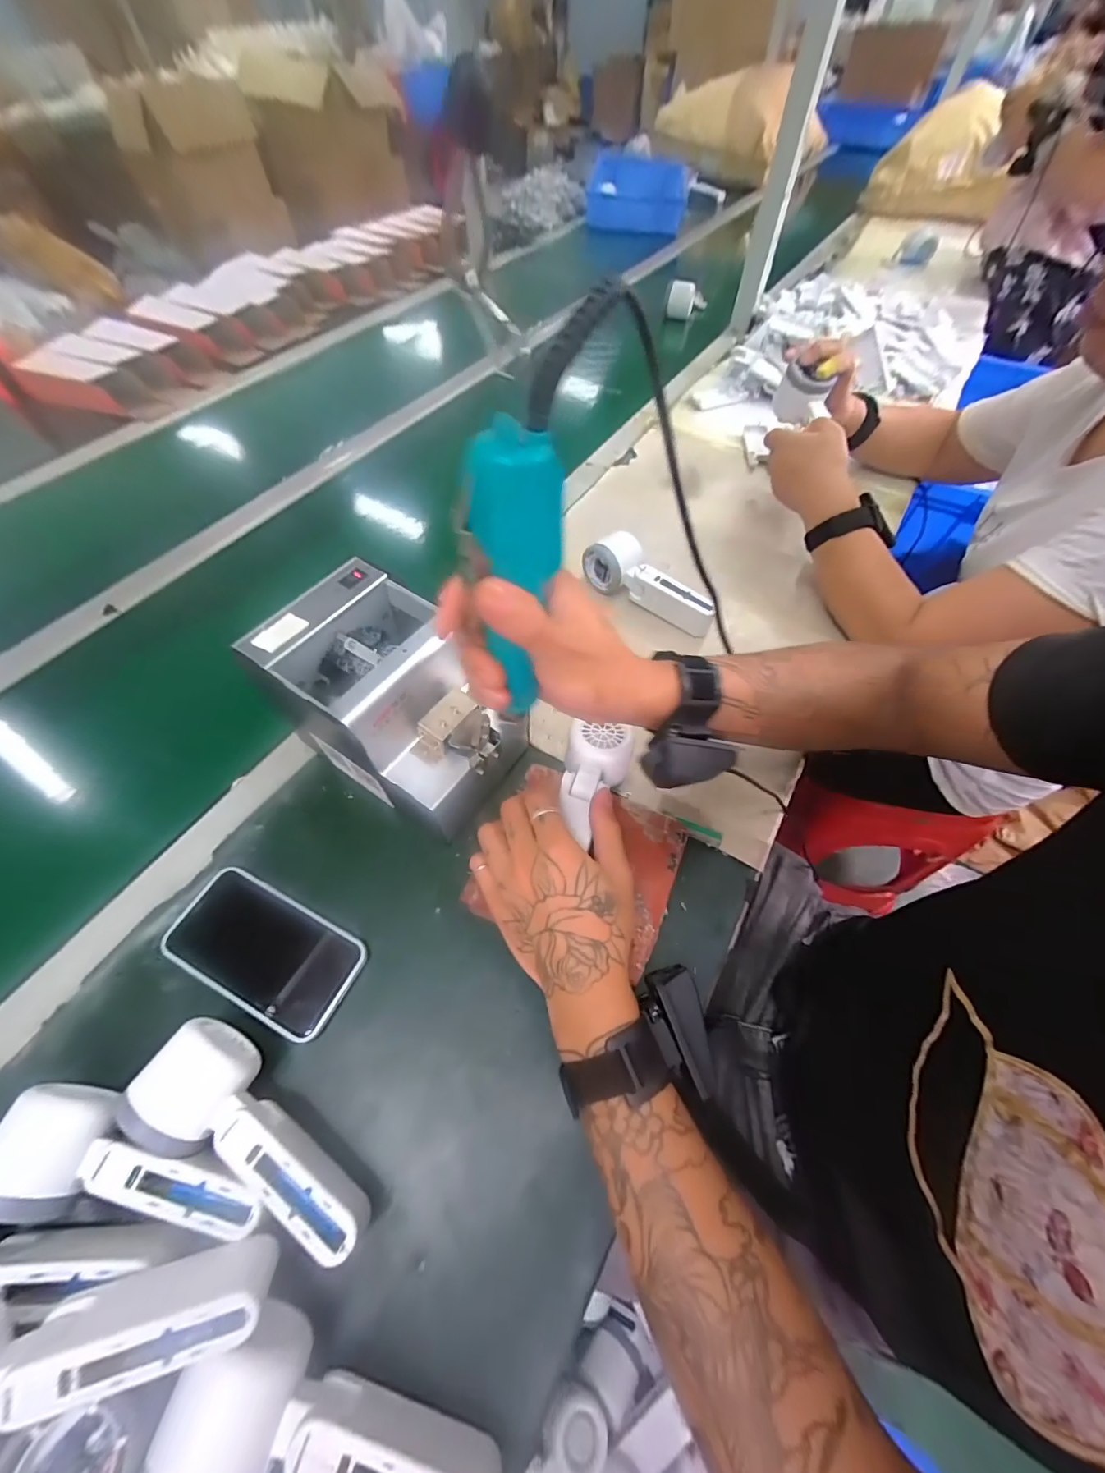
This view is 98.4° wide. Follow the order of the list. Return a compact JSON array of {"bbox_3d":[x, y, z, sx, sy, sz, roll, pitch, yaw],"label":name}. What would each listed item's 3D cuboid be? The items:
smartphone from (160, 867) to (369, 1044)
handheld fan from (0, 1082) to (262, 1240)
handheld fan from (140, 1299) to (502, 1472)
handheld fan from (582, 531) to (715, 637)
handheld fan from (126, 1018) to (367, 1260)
[{"bbox_3d":[-0.221,0.163,0.366,0.148,0.008,0.074,22,61,12],"label":"smartphone"},{"bbox_3d":[-0.243,0.253,0.275,0.154,0.048,0.050,12,59,6],"label":"handheld fan"},{"bbox_3d":[-0.103,0.338,0.231,0.163,0.050,0.056,10,59,5],"label":"handheld fan"},{"bbox_3d":[0.109,-0.177,0.556,0.057,0.052,0.154,-35,65,-20],"label":"handheld fan"},{"bbox_3d":[-0.180,0.249,0.298,0.161,0.062,0.053,26,62,14],"label":"handheld fan"}]

